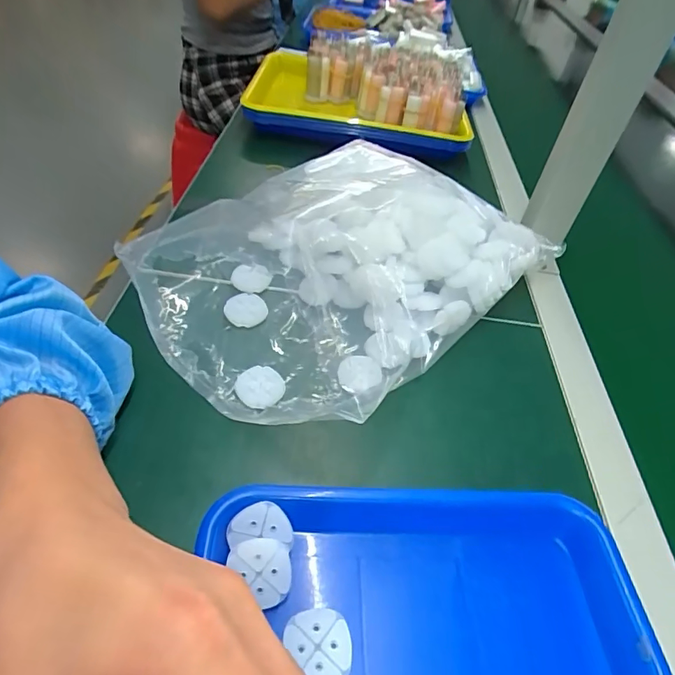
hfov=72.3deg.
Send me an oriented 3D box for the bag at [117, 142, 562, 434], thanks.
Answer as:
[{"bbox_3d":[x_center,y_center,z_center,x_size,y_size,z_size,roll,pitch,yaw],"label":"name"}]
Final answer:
[{"bbox_3d":[0.002,-0.081,0.432,0.345,0.086,0.260,-33,58,-32],"label":"bag"}]

